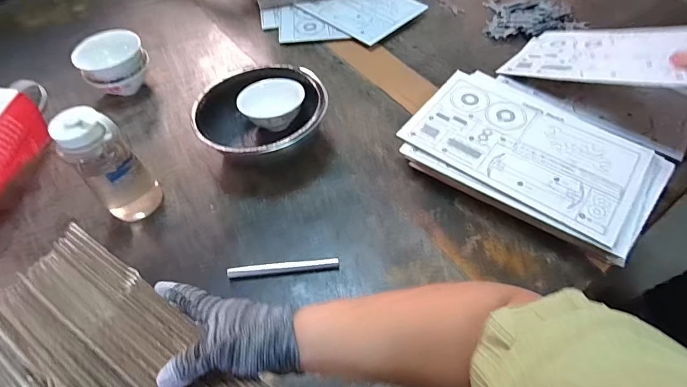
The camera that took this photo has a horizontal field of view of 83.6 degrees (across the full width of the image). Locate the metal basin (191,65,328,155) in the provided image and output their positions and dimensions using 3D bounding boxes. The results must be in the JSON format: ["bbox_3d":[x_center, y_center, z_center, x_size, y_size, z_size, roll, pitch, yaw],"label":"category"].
[{"bbox_3d":[-0.145,-0.138,0.742,0.217,0.099,0.229,-1,54,2],"label":"metal basin"}]

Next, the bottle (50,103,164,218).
[{"bbox_3d":[-0.369,-0.036,0.617,0.083,0.209,0.063,-33,59,-19],"label":"bottle"}]

